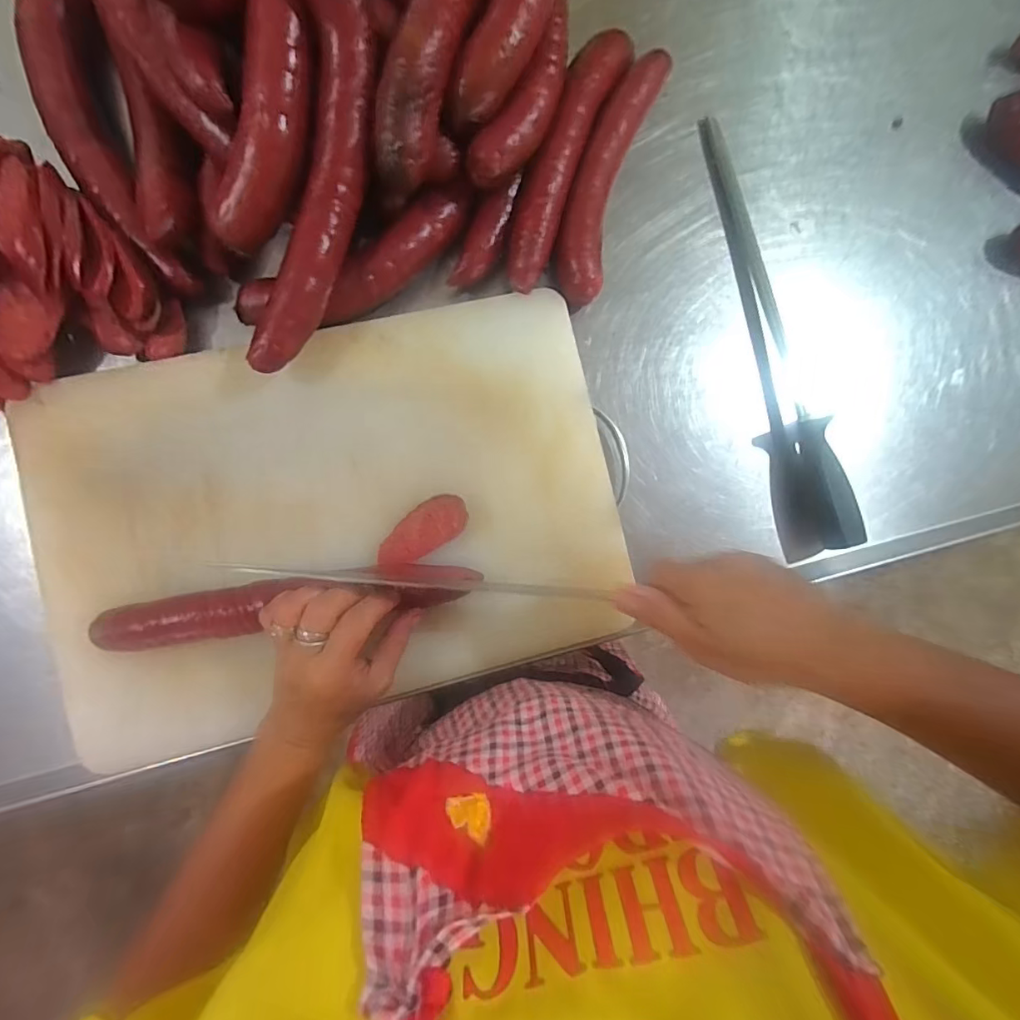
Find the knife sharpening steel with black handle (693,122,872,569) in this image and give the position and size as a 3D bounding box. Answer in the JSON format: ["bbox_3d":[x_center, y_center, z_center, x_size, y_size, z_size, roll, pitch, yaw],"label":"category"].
[{"bbox_3d":[0.231,-0.161,0.430,0.046,0.033,0.409,-15,90,-6],"label":"knife sharpening steel with black handle"}]

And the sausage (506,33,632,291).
[{"bbox_3d":[0.044,-0.304,0.403,0.046,0.032,0.243,25,83,-32],"label":"sausage"}]

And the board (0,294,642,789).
[{"bbox_3d":[-0.134,0.002,0.376,0.430,0.018,0.296,-13,87,-5],"label":"board"}]

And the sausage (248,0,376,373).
[{"bbox_3d":[-0.138,-0.231,0.334,0.058,0.036,0.268,15,102,-3],"label":"sausage"}]

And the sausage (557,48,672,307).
[{"bbox_3d":[0.085,-0.296,0.426,0.047,0.042,0.245,18,85,-3],"label":"sausage"}]

